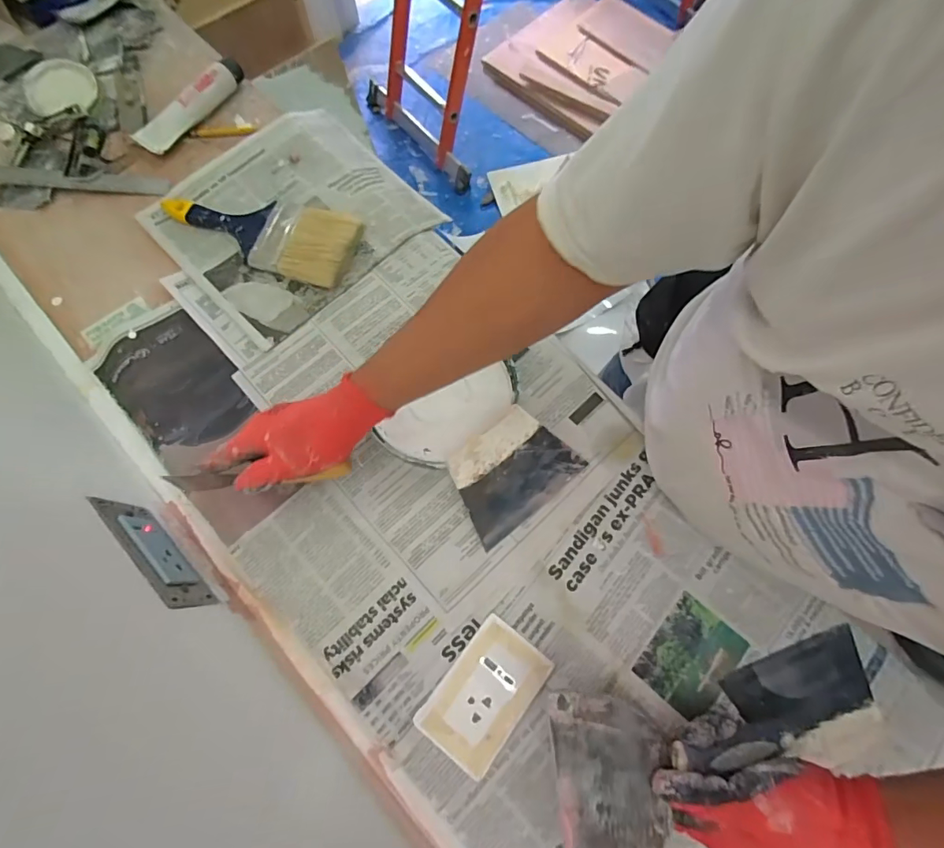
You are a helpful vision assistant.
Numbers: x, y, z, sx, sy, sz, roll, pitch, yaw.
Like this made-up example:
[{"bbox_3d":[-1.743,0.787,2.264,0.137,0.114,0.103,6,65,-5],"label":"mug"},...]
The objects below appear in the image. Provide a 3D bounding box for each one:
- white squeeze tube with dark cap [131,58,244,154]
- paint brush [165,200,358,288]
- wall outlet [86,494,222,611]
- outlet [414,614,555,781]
[{"bbox_3d":[-0.386,-0.441,0.638,0.040,0.031,0.172,35,75,10],"label":"white squeeze tube with dark cap"},{"bbox_3d":[-0.265,-0.245,0.581,0.245,0.023,0.104,18,73,5],"label":"paint brush"},{"bbox_3d":[-0.264,0.107,0.390,0.012,0.061,0.114,-42,78,-14],"label":"wall outlet"},{"bbox_3d":[0.011,0.250,0.432,0.077,0.009,0.119,37,75,10],"label":"outlet"}]

